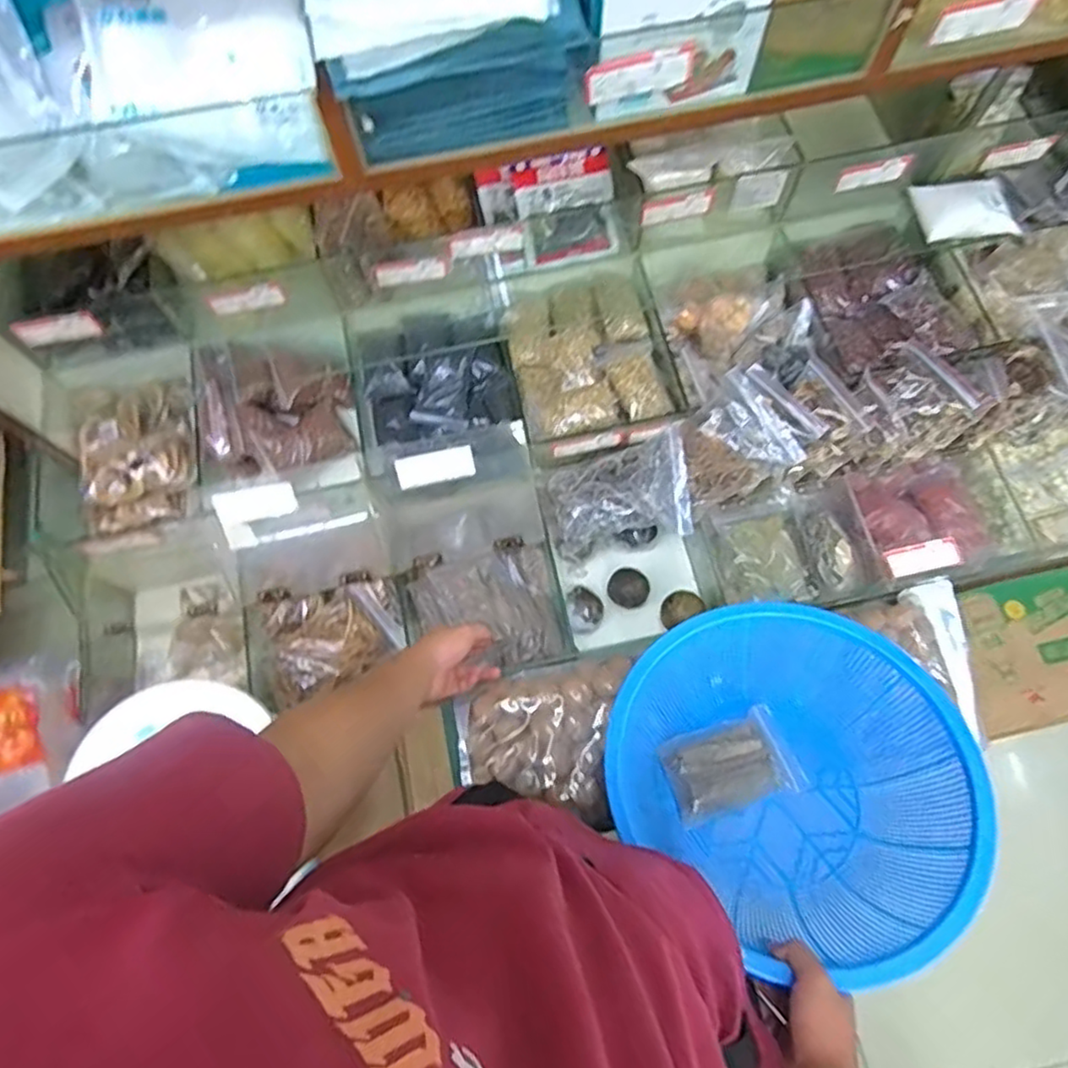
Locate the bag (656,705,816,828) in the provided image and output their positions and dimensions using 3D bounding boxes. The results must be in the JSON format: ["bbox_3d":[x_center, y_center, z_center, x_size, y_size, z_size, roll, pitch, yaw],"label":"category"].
[{"bbox_3d":[0.215,0.255,0.750,0.140,0.032,0.089,-16,71,-4],"label":"bag"}]

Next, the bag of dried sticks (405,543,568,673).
[{"bbox_3d":[-0.063,0.105,0.893,0.187,0.054,0.152,-14,71,-3],"label":"bag of dried sticks"}]

